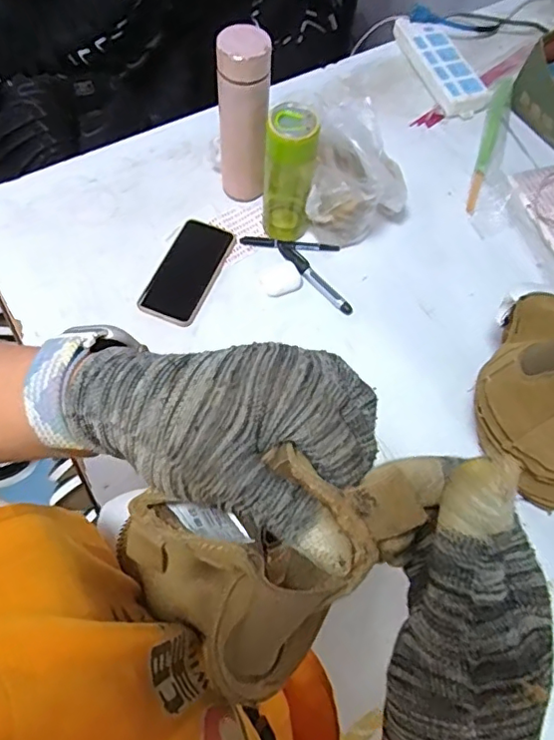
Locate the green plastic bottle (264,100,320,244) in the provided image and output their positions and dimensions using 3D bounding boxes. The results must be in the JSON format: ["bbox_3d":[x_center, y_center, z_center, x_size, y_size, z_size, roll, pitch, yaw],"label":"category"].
[{"bbox_3d":[0.015,-0.252,0.736,0.069,0.192,0.067,2,64,-2],"label":"green plastic bottle"}]

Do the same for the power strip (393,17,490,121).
[{"bbox_3d":[0.286,-0.537,0.981,0.096,0.029,0.240,-11,65,-9],"label":"power strip"}]

